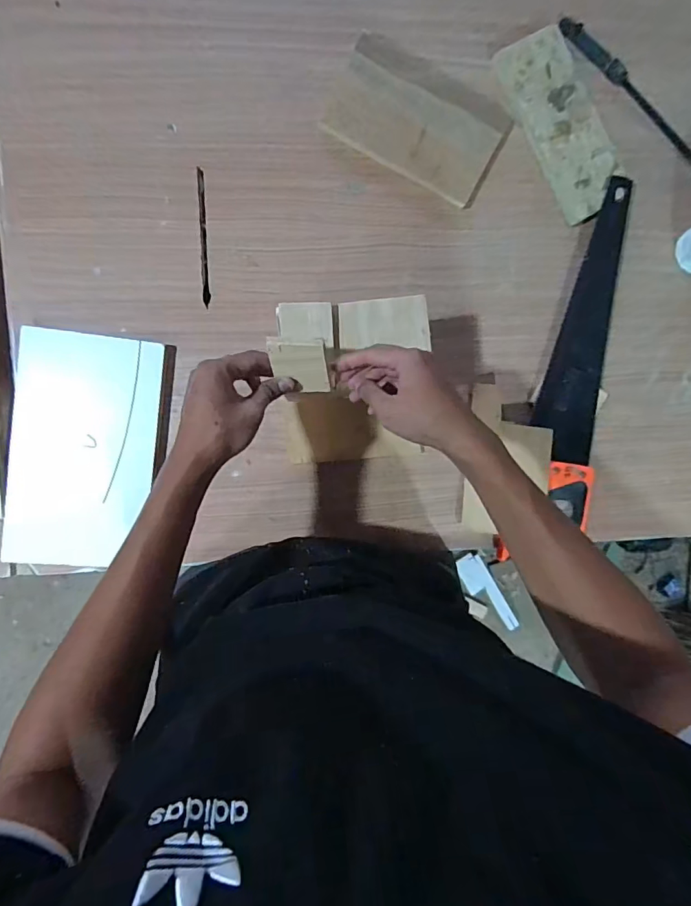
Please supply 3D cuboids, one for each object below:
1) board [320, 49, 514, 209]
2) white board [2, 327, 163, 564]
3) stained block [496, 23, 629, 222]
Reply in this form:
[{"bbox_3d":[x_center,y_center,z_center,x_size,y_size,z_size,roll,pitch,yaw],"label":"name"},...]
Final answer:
[{"bbox_3d":[0.087,-0.415,0.614,0.221,0.012,0.103,25,91,-7],"label":"board"},{"bbox_3d":[-0.333,0.001,0.607,0.171,0.031,0.295,5,95,-6],"label":"white board"},{"bbox_3d":[0.290,-0.437,0.632,0.098,0.014,0.235,-30,97,-3],"label":"stained block"}]

